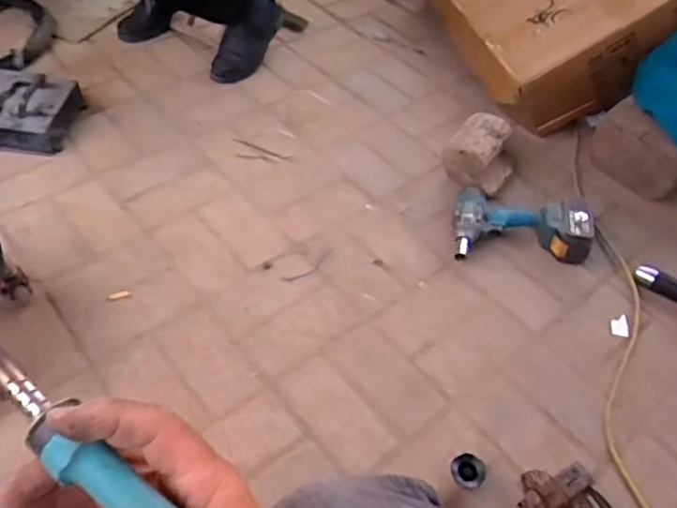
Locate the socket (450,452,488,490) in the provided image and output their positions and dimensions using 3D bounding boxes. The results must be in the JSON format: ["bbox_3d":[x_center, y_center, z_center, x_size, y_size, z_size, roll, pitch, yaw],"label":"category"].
[{"bbox_3d":[0.180,0.298,0.833,0.049,0.020,0.046,1,49,-2],"label":"socket"}]

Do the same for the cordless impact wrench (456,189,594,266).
[{"bbox_3d":[0.327,-0.057,1.084,0.237,0.097,0.142,7,49,3],"label":"cordless impact wrench"}]

